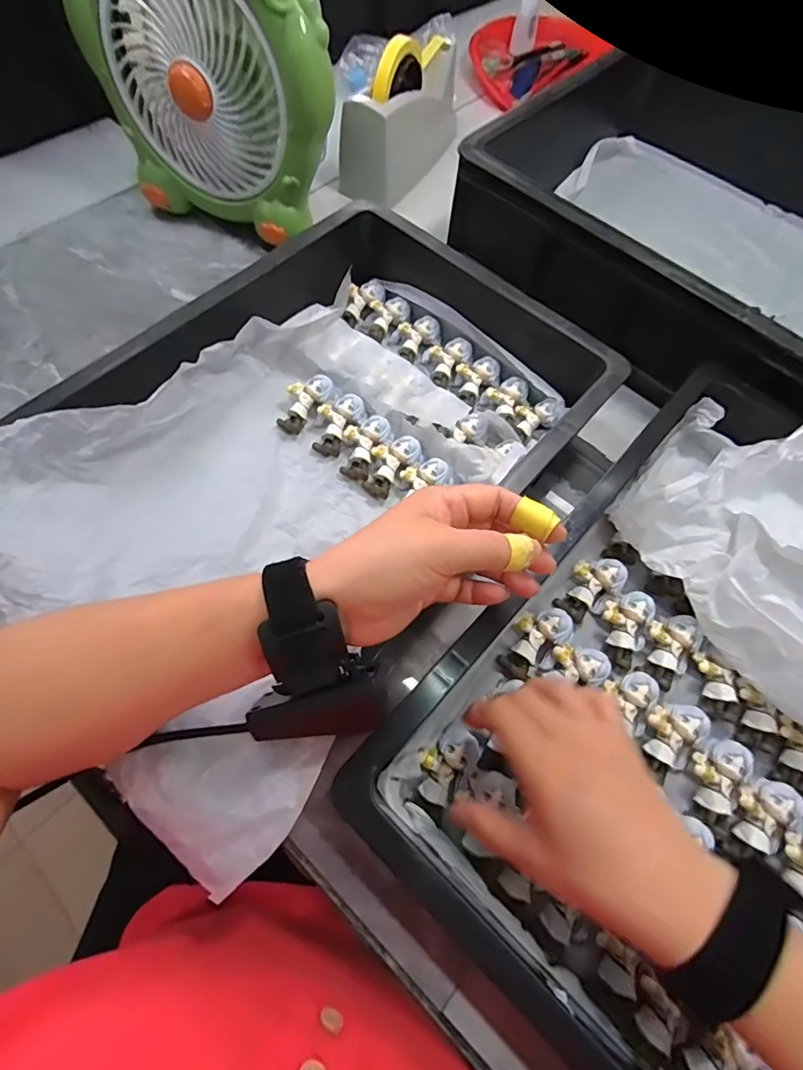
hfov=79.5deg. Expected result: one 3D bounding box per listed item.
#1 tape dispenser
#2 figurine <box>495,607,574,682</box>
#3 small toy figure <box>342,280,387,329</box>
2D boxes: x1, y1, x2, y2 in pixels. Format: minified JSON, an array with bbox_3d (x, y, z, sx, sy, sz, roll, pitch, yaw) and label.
[{"bbox_3d":[0.006,-0.526,0.594,0.080,0.117,0.201,28,67,9],"label":"tape dispenser"},{"bbox_3d":[0.102,0.083,0.368,0.038,0.020,0.061,35,69,11],"label":"figurine"},{"bbox_3d":[-0.042,-0.243,0.501,0.031,0.016,0.052,39,88,15],"label":"small toy figure"}]

